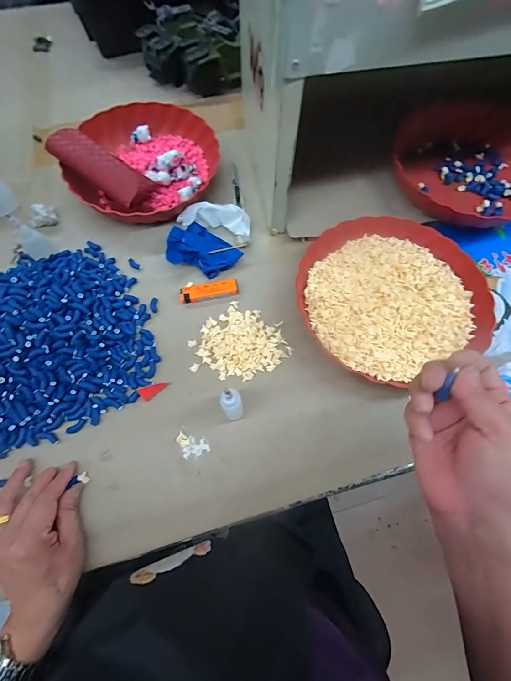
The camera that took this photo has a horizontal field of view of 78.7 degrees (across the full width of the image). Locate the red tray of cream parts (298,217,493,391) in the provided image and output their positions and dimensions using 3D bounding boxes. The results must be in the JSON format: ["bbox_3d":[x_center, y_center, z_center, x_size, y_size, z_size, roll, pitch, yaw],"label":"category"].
[{"bbox_3d":[0.179,-0.058,0.423,0.244,0.035,0.240,-22,72,-8],"label":"red tray of cream parts"}]

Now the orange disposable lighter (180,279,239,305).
[{"bbox_3d":[-0.065,-0.070,0.441,0.081,0.008,0.024,-12,71,-5],"label":"orange disposable lighter"}]

